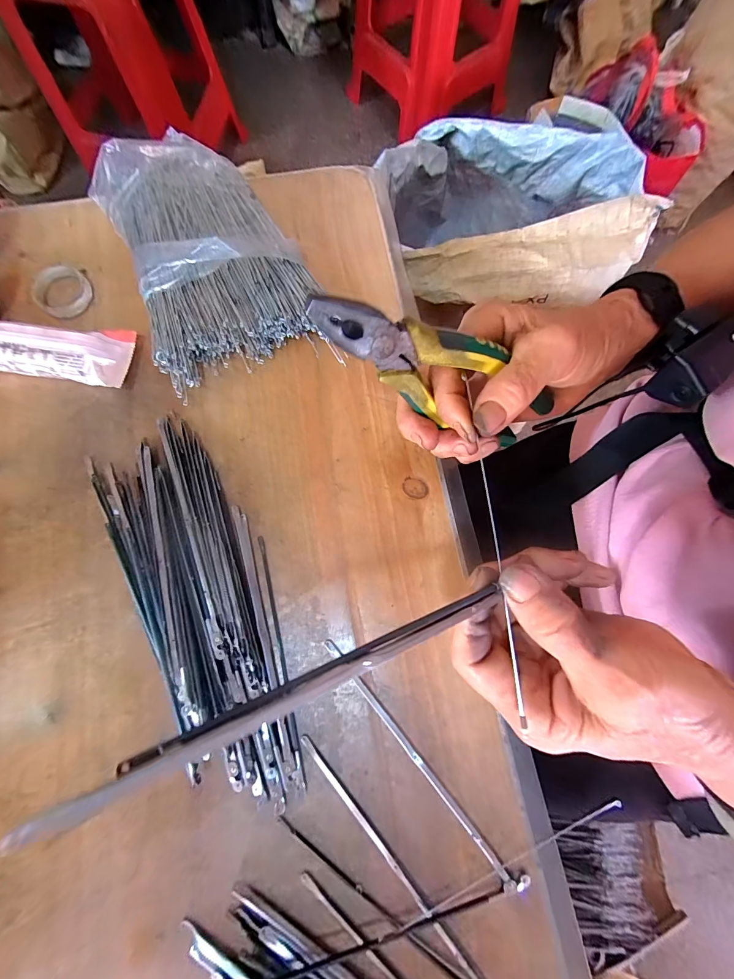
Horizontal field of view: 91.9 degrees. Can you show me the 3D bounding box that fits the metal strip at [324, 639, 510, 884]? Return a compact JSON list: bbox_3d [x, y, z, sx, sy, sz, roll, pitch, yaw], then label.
[{"bbox_3d":[0.029,0.173,0.236,0.006,0.007,0.175,-39,80,-9],"label":"metal strip"}]

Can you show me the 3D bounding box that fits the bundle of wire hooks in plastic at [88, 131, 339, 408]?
[{"bbox_3d":[-0.136,-0.210,0.305,0.147,0.039,0.241,-23,78,-6],"label":"bundle of wire hooks in plastic"}]

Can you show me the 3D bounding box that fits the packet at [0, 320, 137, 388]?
[{"bbox_3d":[-0.261,-0.113,0.285,0.126,0.024,0.047,3,76,1],"label":"packet"}]

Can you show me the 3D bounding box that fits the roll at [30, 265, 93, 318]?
[{"bbox_3d":[-0.268,-0.174,0.313,0.044,0.012,0.043,0,76,0],"label":"roll"}]

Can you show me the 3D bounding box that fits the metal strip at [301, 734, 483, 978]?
[{"bbox_3d":[0.019,0.236,0.220,0.007,0.005,0.186,-40,80,-9],"label":"metal strip"}]

